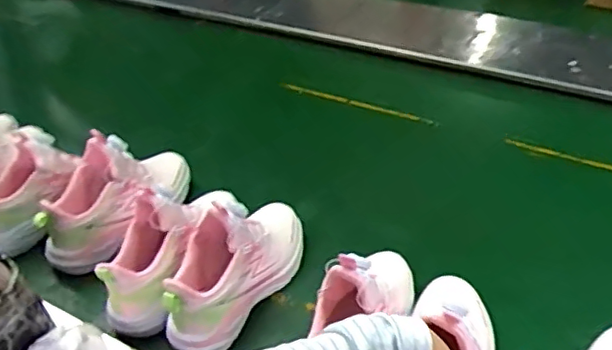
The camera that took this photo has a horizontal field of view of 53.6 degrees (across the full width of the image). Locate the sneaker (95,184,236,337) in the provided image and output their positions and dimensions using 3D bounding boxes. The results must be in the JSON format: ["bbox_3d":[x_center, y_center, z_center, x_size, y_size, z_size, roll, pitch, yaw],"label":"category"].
[{"bbox_3d":[-0.173,0.086,0.759,0.108,0.123,0.218,8,52,21],"label":"sneaker"}]

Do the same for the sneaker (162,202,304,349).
[{"bbox_3d":[-0.084,0.095,0.751,0.093,0.133,0.244,19,43,32],"label":"sneaker"}]

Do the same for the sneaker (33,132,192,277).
[{"bbox_3d":[-0.266,0.018,0.868,0.079,0.145,0.245,18,43,30],"label":"sneaker"}]

